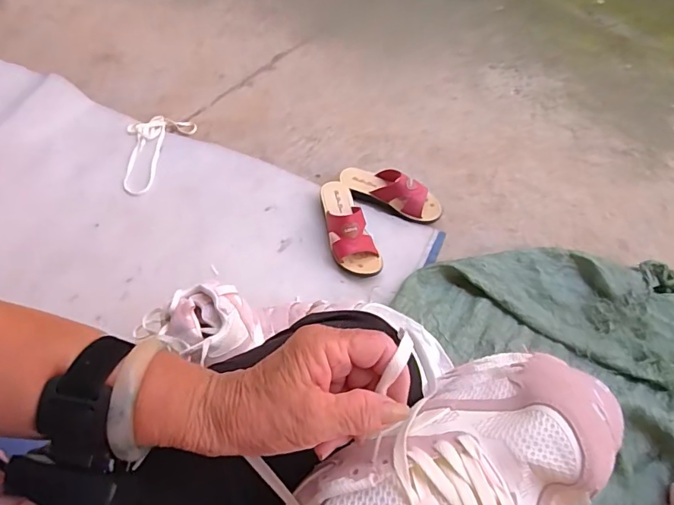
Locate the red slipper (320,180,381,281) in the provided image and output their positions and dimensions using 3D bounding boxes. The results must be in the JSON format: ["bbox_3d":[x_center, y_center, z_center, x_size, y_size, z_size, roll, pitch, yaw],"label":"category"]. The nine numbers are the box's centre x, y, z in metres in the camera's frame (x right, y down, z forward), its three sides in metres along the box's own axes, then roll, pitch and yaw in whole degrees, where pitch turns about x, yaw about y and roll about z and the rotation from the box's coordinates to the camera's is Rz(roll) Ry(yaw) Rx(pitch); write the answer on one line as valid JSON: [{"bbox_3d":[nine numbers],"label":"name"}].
[{"bbox_3d":[0.019,-0.057,0.935,0.088,0.075,0.227,-13,60,-12],"label":"red slipper"}]

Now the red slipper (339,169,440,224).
[{"bbox_3d":[0.119,-0.134,1.000,0.222,0.077,0.077,23,59,10],"label":"red slipper"}]

